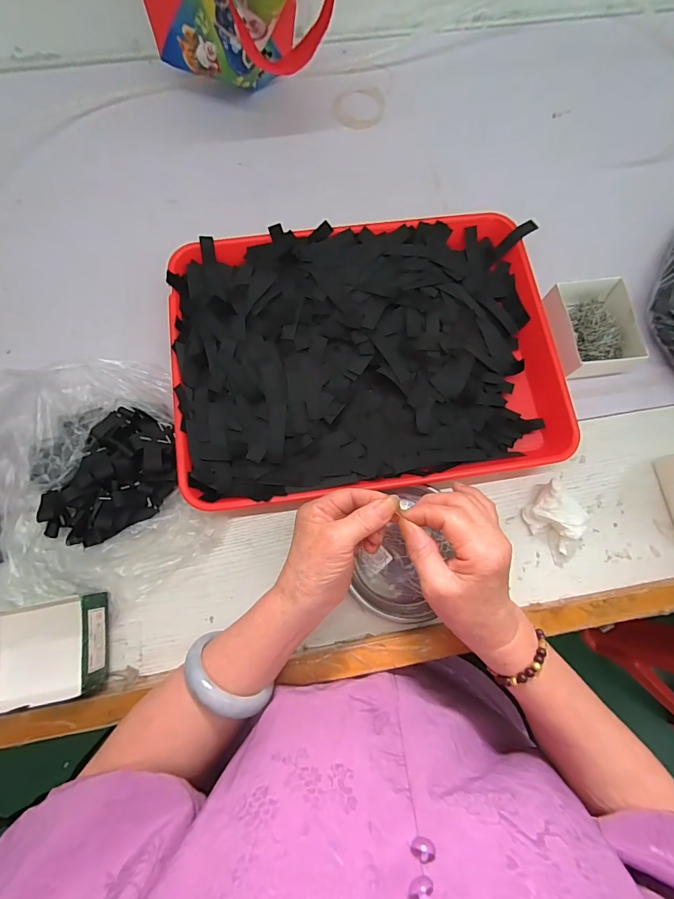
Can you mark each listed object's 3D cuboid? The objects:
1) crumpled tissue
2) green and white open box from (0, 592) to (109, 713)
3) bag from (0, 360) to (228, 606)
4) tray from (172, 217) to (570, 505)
[{"bbox_3d":[0.225,0.073,0.399,0.051,0.026,0.069,-36,80,-9],"label":"crumpled tissue"},{"bbox_3d":[-0.269,0.181,0.351,0.119,0.041,0.083,-12,77,-4],"label":"green and white open box"},{"bbox_3d":[-0.253,0.019,0.383,0.219,0.061,0.246,-15,78,-5],"label":"bag"},{"bbox_3d":[0.031,-0.103,0.432,0.393,0.049,0.298,-6,75,-3],"label":"tray"}]

